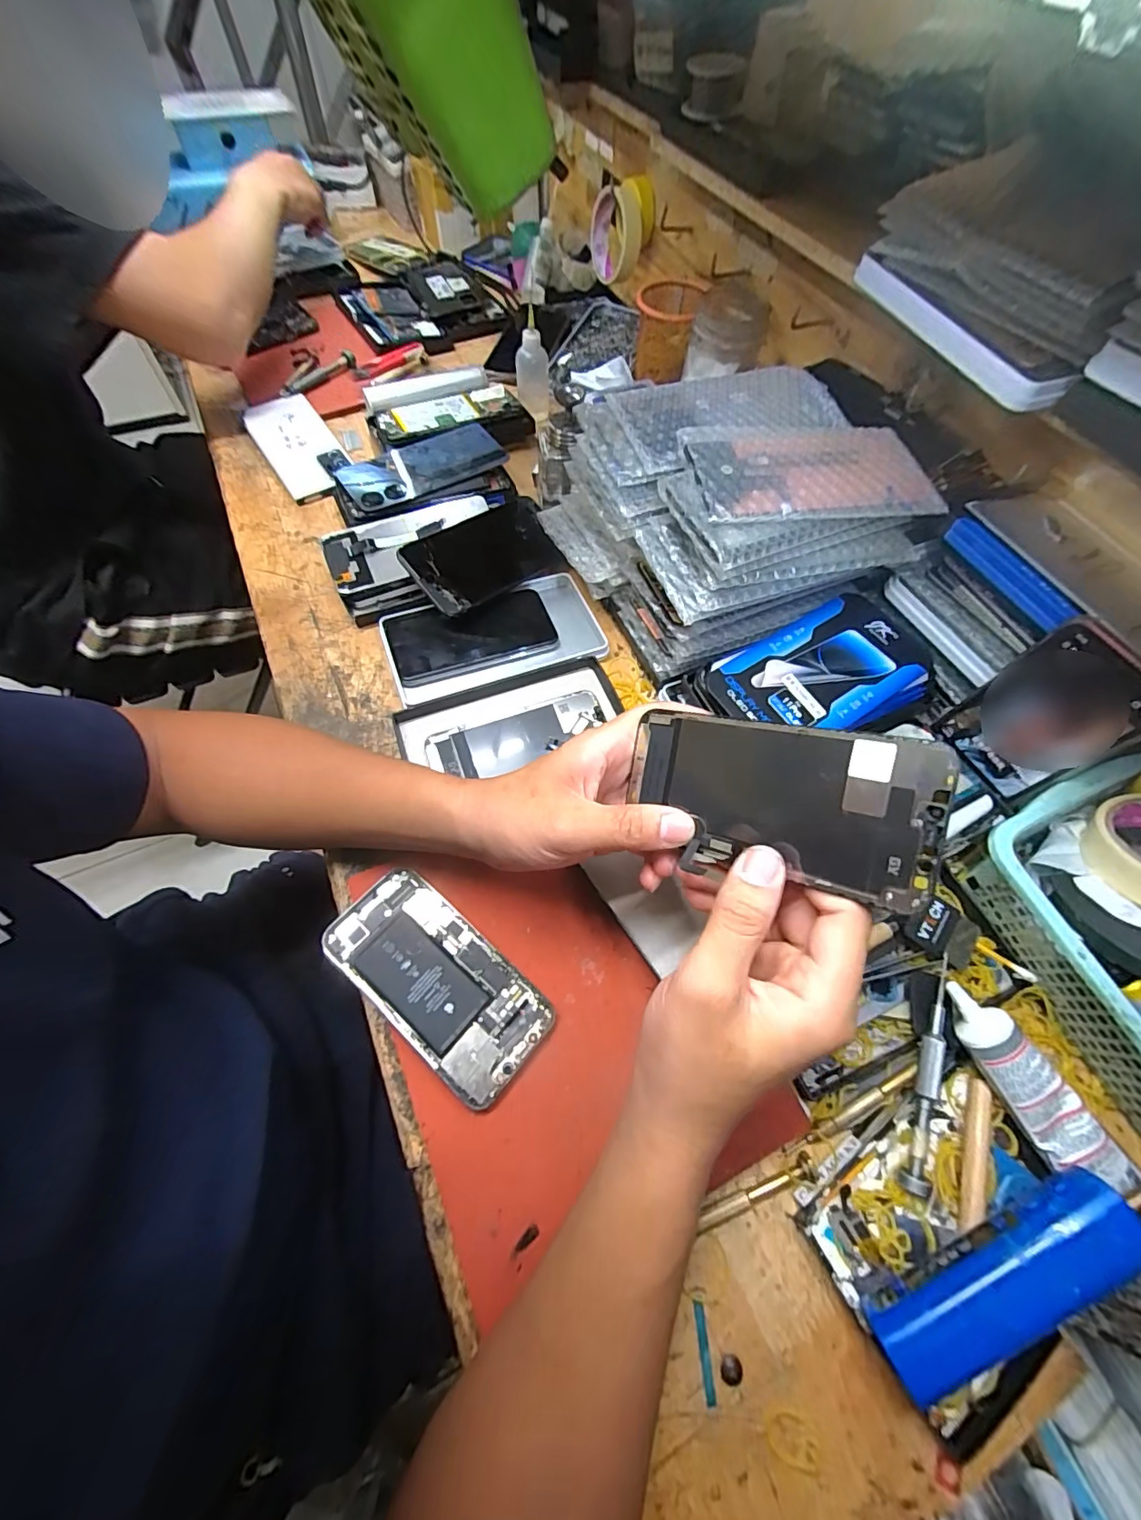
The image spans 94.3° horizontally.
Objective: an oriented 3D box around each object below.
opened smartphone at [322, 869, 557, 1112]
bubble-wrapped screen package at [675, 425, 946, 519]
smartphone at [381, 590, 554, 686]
[{"bbox_3d":[-0.084,0.138,0.332,0.145,0.010,0.073,36,66,15],"label":"opened smartphone"},{"bbox_3d":[0.168,-0.206,0.372,0.167,0.011,0.089,-7,62,-6],"label":"bubble-wrapped screen package"},{"bbox_3d":[-0.087,-0.112,0.470,0.139,0.013,0.071,-19,64,-12],"label":"smartphone"}]

